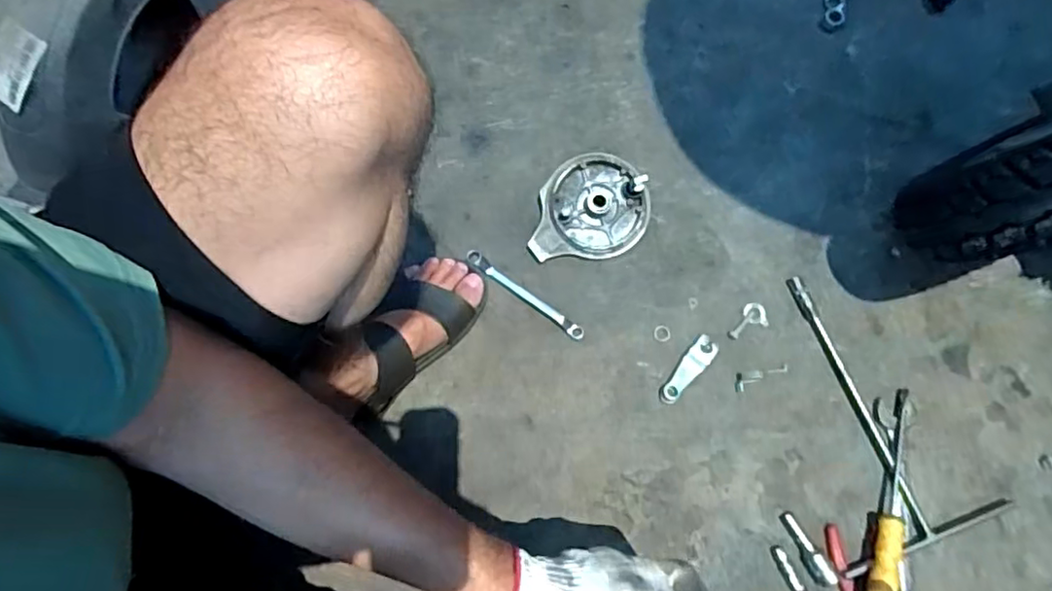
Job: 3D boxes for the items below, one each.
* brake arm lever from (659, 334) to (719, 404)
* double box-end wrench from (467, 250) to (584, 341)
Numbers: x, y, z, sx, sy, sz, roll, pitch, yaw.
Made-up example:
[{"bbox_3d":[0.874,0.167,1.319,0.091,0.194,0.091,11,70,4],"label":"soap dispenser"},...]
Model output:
[{"bbox_3d":[0.180,0.083,0.686,0.027,0.013,0.087,40,79,9],"label":"brake arm lever"},{"bbox_3d":[-0.002,-0.001,0.710,0.161,0.004,0.016,36,79,9],"label":"double box-end wrench"}]

